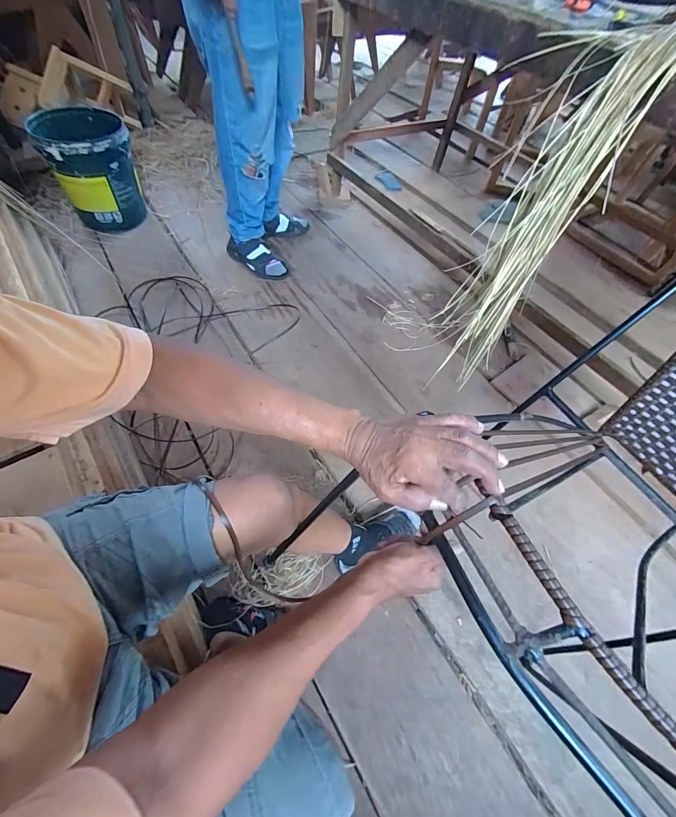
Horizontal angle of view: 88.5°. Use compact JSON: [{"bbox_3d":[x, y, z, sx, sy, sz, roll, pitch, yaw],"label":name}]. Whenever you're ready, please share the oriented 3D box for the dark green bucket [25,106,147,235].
[{"bbox_3d":[-0.923,-0.907,1.344,0.300,0.329,0.295,-22,62,-16],"label":"dark green bucket"}]

